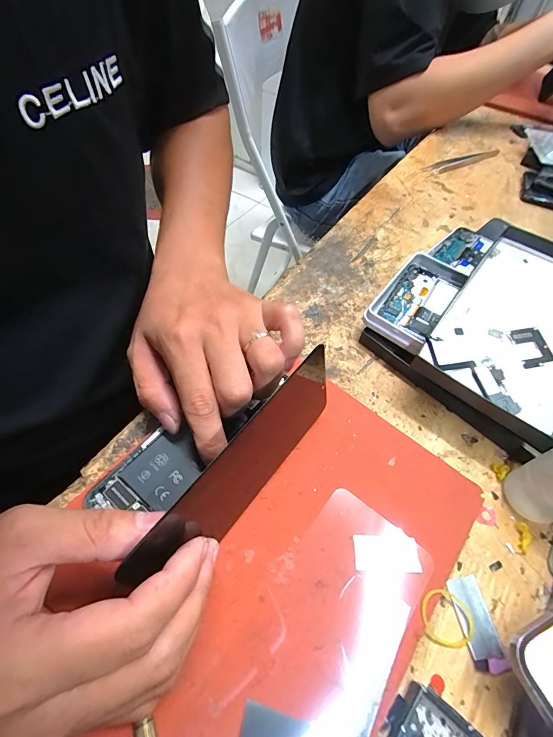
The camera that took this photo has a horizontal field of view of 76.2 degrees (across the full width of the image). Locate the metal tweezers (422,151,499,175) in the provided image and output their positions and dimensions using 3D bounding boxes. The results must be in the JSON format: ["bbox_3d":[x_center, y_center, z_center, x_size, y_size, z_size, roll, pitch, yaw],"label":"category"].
[{"bbox_3d":[0.269,-0.298,0.508,0.139,0.014,0.018,-21,60,-16],"label":"metal tweezers"}]

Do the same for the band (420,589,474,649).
[{"bbox_3d":[0.096,0.141,0.199,0.031,0.005,0.027,1,56,-3],"label":"band"}]

